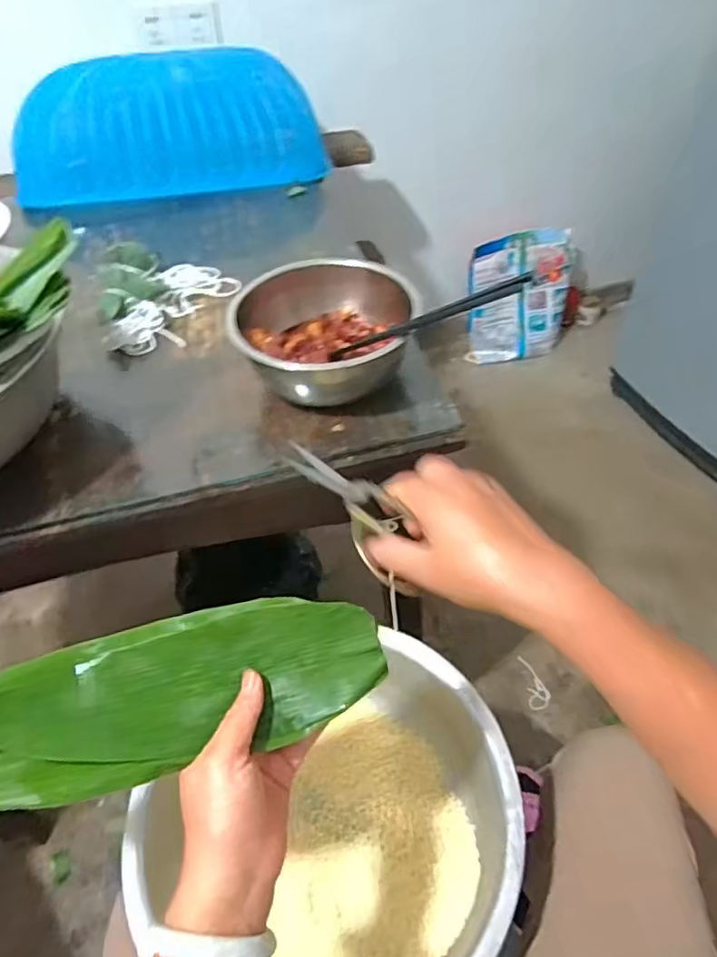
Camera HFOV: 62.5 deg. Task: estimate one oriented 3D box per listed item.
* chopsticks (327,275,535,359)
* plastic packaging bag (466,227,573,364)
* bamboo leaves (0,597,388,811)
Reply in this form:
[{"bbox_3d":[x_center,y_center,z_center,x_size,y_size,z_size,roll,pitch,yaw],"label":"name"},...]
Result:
[{"bbox_3d":[0.059,-0.147,0.554,0.213,0.015,0.016,-13,39,36],"label":"chopsticks"},{"bbox_3d":[0.494,-0.546,1.807,0.314,0.382,0.096,-5,48,-1],"label":"plastic packaging bag"},{"bbox_3d":[-0.138,0.144,0.381,0.319,0.046,0.095,-11,77,-14],"label":"bamboo leaves"}]

